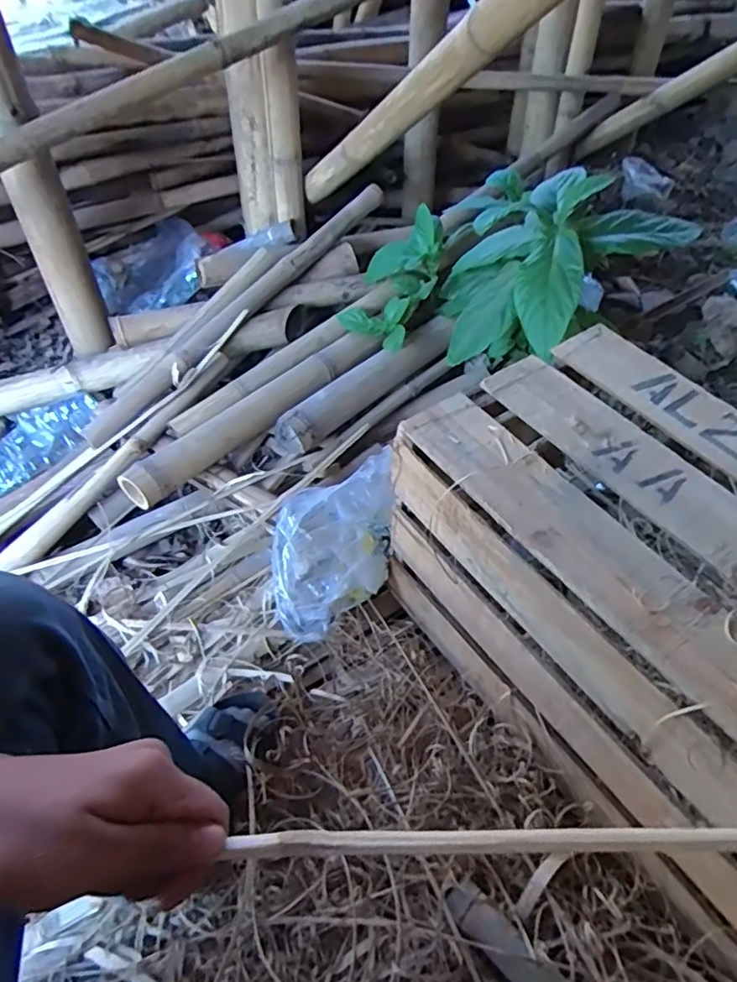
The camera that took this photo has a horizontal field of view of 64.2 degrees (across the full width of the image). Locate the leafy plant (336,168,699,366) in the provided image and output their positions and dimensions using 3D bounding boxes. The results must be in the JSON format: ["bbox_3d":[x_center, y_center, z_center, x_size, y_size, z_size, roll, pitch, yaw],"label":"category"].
[{"bbox_3d":[0.242,-0.436,1.180,0.479,0.299,0.507,-30,56,-24],"label":"leafy plant"}]

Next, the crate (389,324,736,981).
[{"bbox_3d":[0.333,0.143,0.691,0.350,0.323,0.580,-25,54,-21],"label":"crate"}]

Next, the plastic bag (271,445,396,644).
[{"bbox_3d":[-0.050,0.089,0.855,0.191,0.180,0.169,-8,50,-8],"label":"plastic bag"}]

